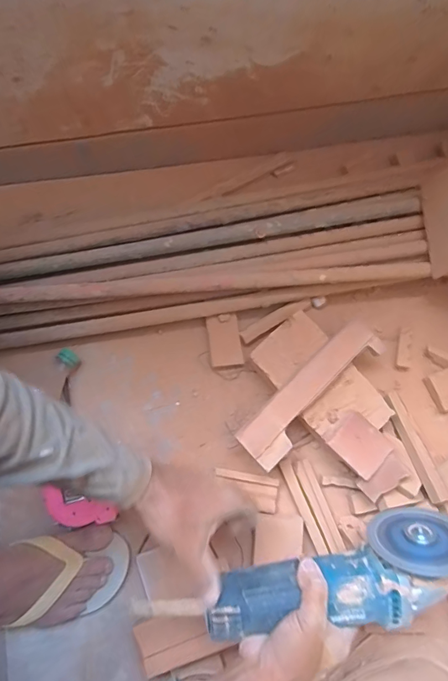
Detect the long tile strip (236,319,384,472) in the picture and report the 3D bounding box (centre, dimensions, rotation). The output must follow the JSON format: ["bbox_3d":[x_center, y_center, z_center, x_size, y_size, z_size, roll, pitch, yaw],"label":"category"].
[{"bbox_3d":[0.117,0.067,0.550,0.228,0.015,0.061,-43,83,-9],"label":"long tile strip"}]

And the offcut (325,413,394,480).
[{"bbox_3d":[0.176,0.136,0.533,0.065,0.017,0.060,43,81,6],"label":"offcut"}]

